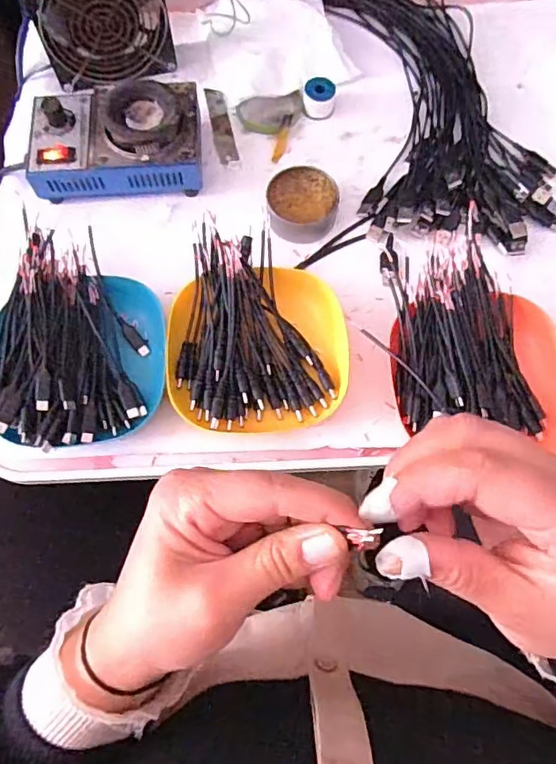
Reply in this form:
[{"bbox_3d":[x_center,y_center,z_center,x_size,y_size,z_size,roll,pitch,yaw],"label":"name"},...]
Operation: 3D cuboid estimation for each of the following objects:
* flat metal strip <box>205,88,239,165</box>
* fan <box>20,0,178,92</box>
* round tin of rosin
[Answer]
[{"bbox_3d":[-0.055,-0.253,0.533,0.018,0.005,0.097,-12,72,-4],"label":"flat metal strip"},{"bbox_3d":[-0.160,-0.328,0.499,0.119,0.104,0.032,-16,72,-5],"label":"fan"},{"bbox_3d":[0.022,-0.159,0.483,0.061,0.020,0.065,0,72,0],"label":"round tin of rosin"}]

